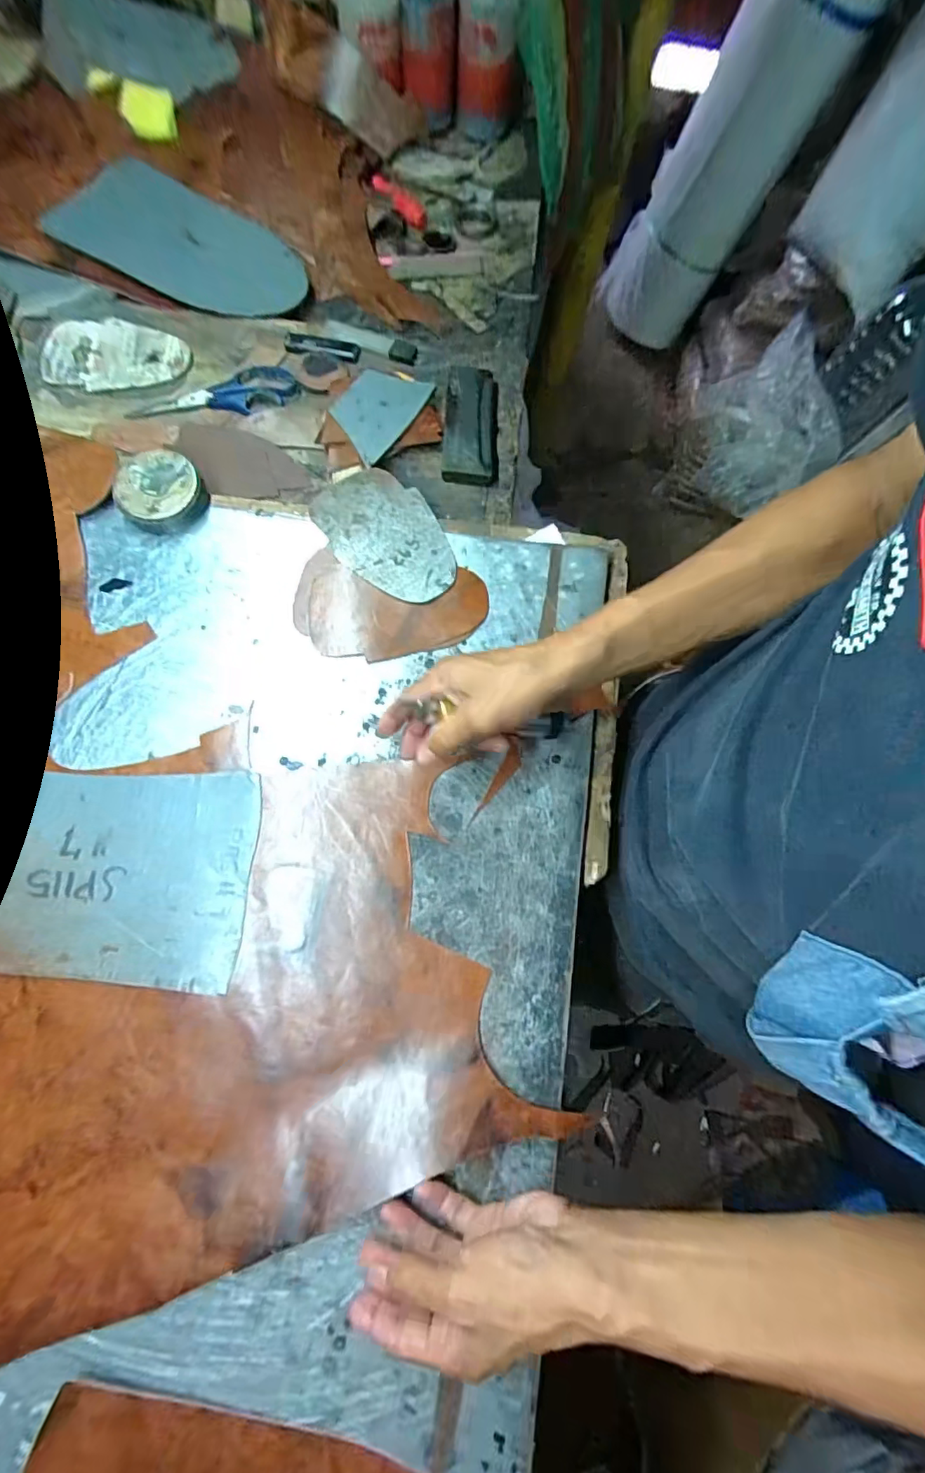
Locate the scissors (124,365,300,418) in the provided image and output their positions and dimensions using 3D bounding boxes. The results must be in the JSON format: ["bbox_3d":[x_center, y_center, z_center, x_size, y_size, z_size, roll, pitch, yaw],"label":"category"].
[{"bbox_3d":[-0.265,-0.362,0.584,0.175,0.008,0.062,-17,73,-7],"label":"scissors"}]

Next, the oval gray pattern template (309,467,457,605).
[{"bbox_3d":[-0.072,-0.190,0.518,0.096,0.005,0.160,-32,74,-7],"label":"oval gray pattern template"}]

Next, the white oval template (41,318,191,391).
[{"bbox_3d":[-0.380,-0.423,0.604,0.150,0.005,0.092,-8,79,-4],"label":"white oval template"}]

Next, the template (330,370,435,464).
[{"bbox_3d":[-0.086,-0.344,0.574,0.069,0.010,0.121,36,69,-6],"label":"template"}]

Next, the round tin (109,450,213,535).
[{"bbox_3d":[-0.285,-0.231,0.518,0.076,0.035,0.067,-31,75,-12],"label":"round tin"}]

